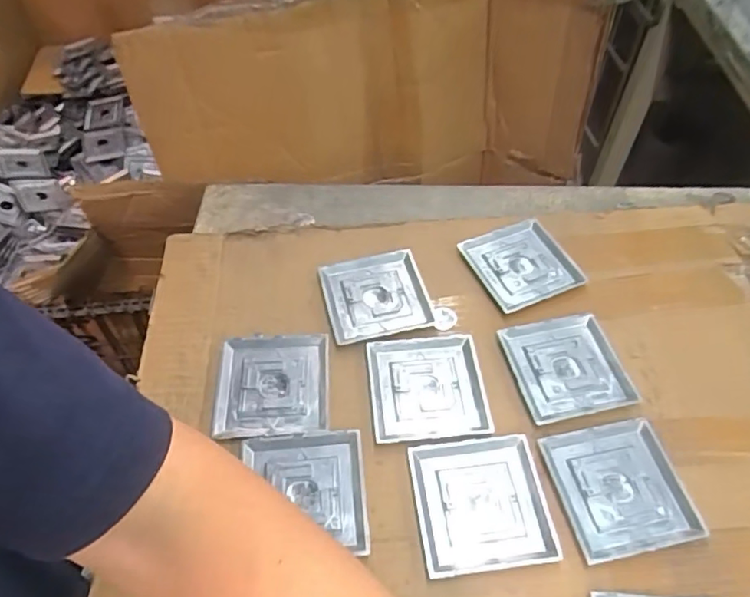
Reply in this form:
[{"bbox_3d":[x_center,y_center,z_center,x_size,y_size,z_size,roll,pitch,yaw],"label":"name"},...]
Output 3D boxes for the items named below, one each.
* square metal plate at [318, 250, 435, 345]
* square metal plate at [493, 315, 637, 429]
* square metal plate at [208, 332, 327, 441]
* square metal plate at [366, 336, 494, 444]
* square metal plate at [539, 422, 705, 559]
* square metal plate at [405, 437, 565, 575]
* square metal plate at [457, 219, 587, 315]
[{"bbox_3d":[0.000,-0.003,0.519,0.090,0.006,0.086,-11,53,-8],"label":"square metal plate"},{"bbox_3d":[0.161,0.056,0.474,0.090,0.004,0.088,-10,53,-7],"label":"square metal plate"},{"bbox_3d":[-0.085,0.070,0.468,0.091,0.004,0.091,-3,52,-1],"label":"square metal plate"},{"bbox_3d":[0.043,0.071,0.460,0.091,0.004,0.090,-4,52,-3],"label":"square metal plate"},{"bbox_3d":[0.178,0.136,0.411,0.090,0.004,0.089,-10,53,-7],"label":"square metal plate"},{"bbox_3d":[0.076,0.146,0.405,0.090,0.009,0.090,-6,52,-4],"label":"square metal plate"},{"bbox_3d":[0.140,-0.035,0.542,0.090,0.008,0.090,-21,55,-15],"label":"square metal plate"}]

